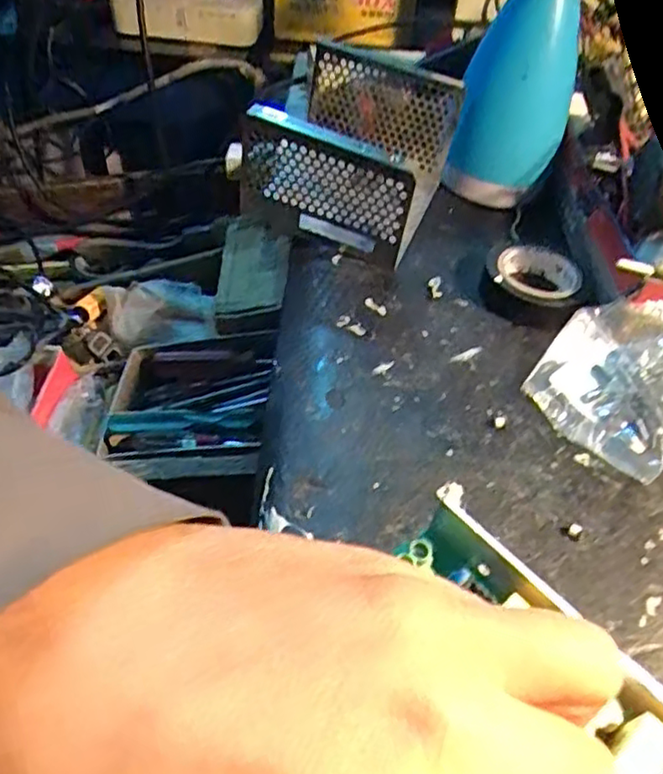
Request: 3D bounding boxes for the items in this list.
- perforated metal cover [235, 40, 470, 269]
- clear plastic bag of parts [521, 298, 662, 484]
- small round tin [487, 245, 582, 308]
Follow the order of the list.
[{"bbox_3d":[0.016,-0.152,0.435,0.103,0.073,0.126,18,49,11],"label":"perforated metal cover"},{"bbox_3d":[0.155,-0.005,0.348,0.077,0.018,0.094,38,74,25],"label":"clear plastic bag of parts"},{"bbox_3d":[0.122,-0.067,0.405,0.055,0.018,0.053,3,48,-3],"label":"small round tin"}]

